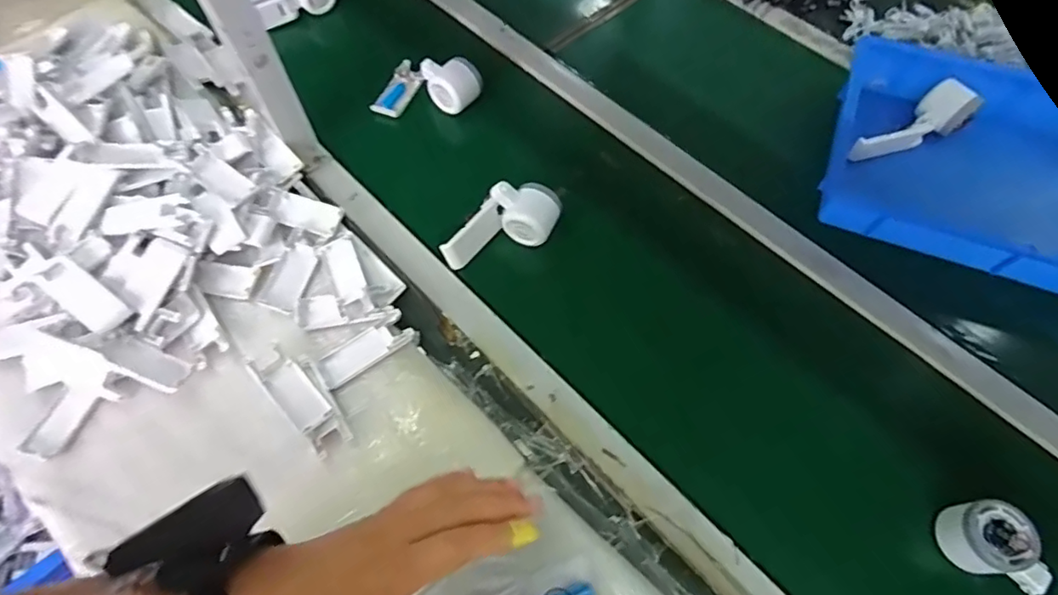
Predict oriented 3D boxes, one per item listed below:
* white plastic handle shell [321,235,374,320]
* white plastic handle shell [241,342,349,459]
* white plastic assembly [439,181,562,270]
[{"bbox_3d":[-0.205,-0.022,0.636,0.035,0.011,0.105,-22,66,-13],"label":"white plastic handle shell"},{"bbox_3d":[-0.229,0.099,0.568,0.048,0.018,0.127,-38,70,-20],"label":"white plastic handle shell"},{"bbox_3d":[-0.033,-0.088,0.667,0.144,0.053,0.064,-13,64,-9],"label":"white plastic assembly"}]

